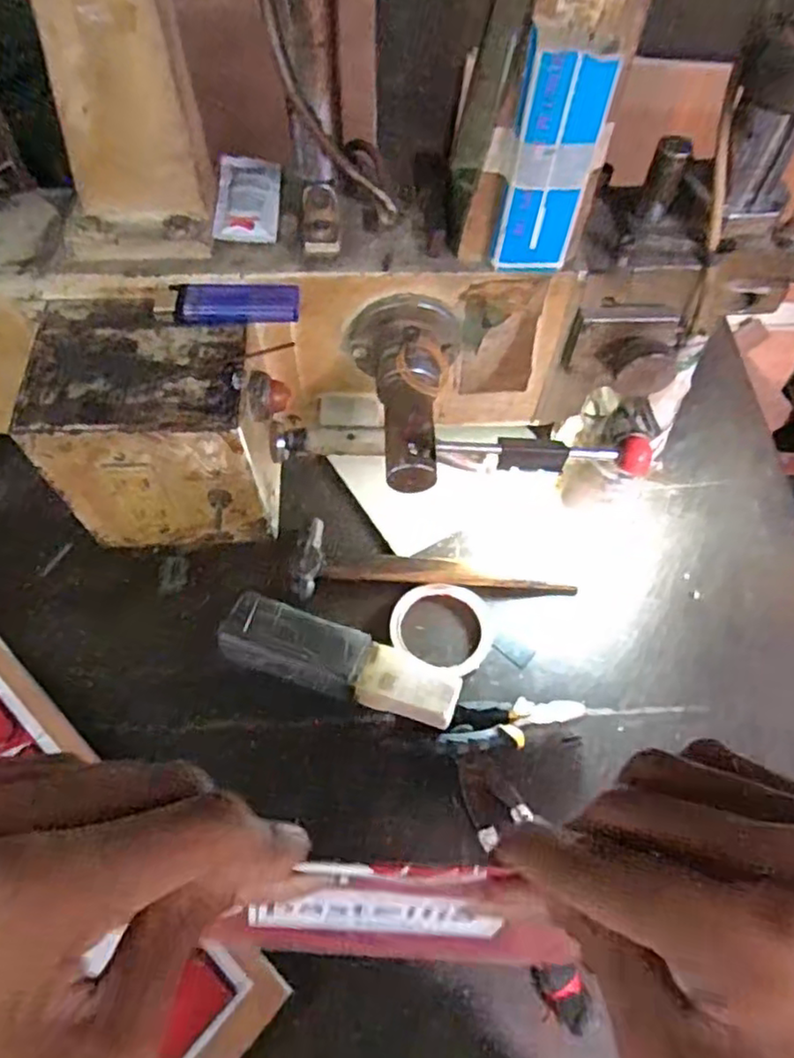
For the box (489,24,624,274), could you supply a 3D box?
[{"bbox_3d":[0.076,-0.179,0.338,0.041,0.113,0.012,4,60,1],"label":"box"}]

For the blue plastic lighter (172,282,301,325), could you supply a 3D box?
[{"bbox_3d":[-0.091,-0.128,0.382,0.069,0.013,0.022,0,60,-1],"label":"blue plastic lighter"}]

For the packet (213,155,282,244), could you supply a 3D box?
[{"bbox_3d":[-0.091,-0.203,0.412,0.037,0.006,0.075,-3,60,-3],"label":"packet"}]

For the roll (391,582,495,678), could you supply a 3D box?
[{"bbox_3d":[0.043,0.090,0.619,0.094,0.014,0.083,21,61,11],"label":"roll"}]

